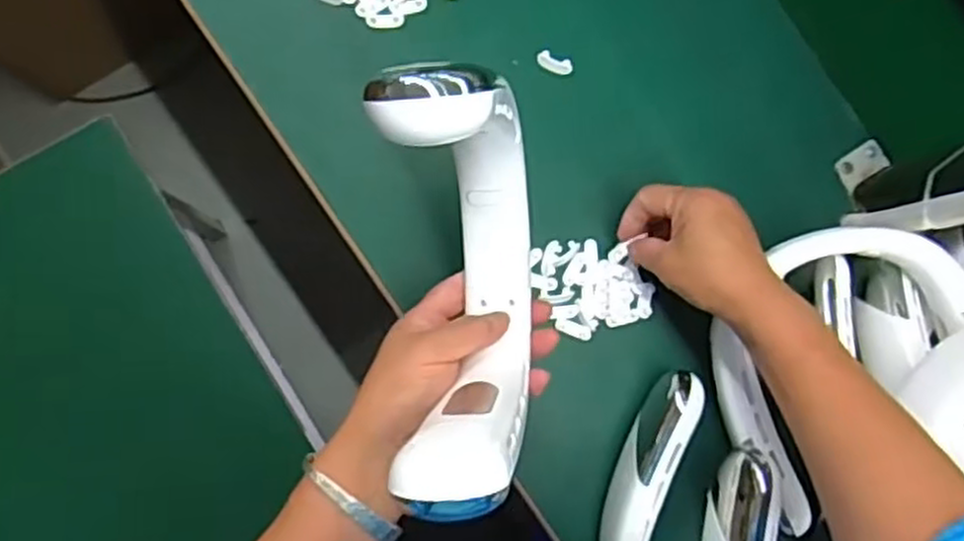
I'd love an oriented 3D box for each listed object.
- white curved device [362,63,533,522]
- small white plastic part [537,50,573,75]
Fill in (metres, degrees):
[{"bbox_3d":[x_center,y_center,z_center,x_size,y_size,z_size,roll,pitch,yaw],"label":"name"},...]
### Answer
[{"bbox_3d":[-0.004,0.013,0.394,0.084,0.191,0.181,-4,88,-6],"label":"white curved device"},{"bbox_3d":[0.056,-0.159,0.602,0.029,0.004,0.013,21,85,-5],"label":"small white plastic part"}]

